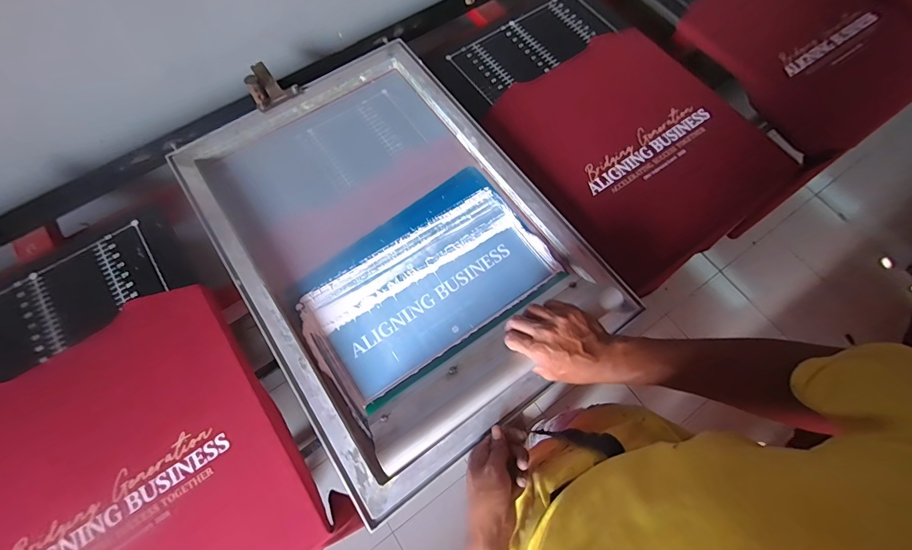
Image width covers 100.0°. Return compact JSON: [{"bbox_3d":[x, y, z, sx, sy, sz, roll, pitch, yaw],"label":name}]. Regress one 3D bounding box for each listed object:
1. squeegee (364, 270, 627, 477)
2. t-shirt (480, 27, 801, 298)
[{"bbox_3d":[0.039,0.118,0.487,0.319,0.112,0.033,-35,120,-14],"label":"squeegee"},{"bbox_3d":[0.322,-0.226,0.746,0.383,0.148,0.458,-40,73,-15],"label":"t-shirt"}]

